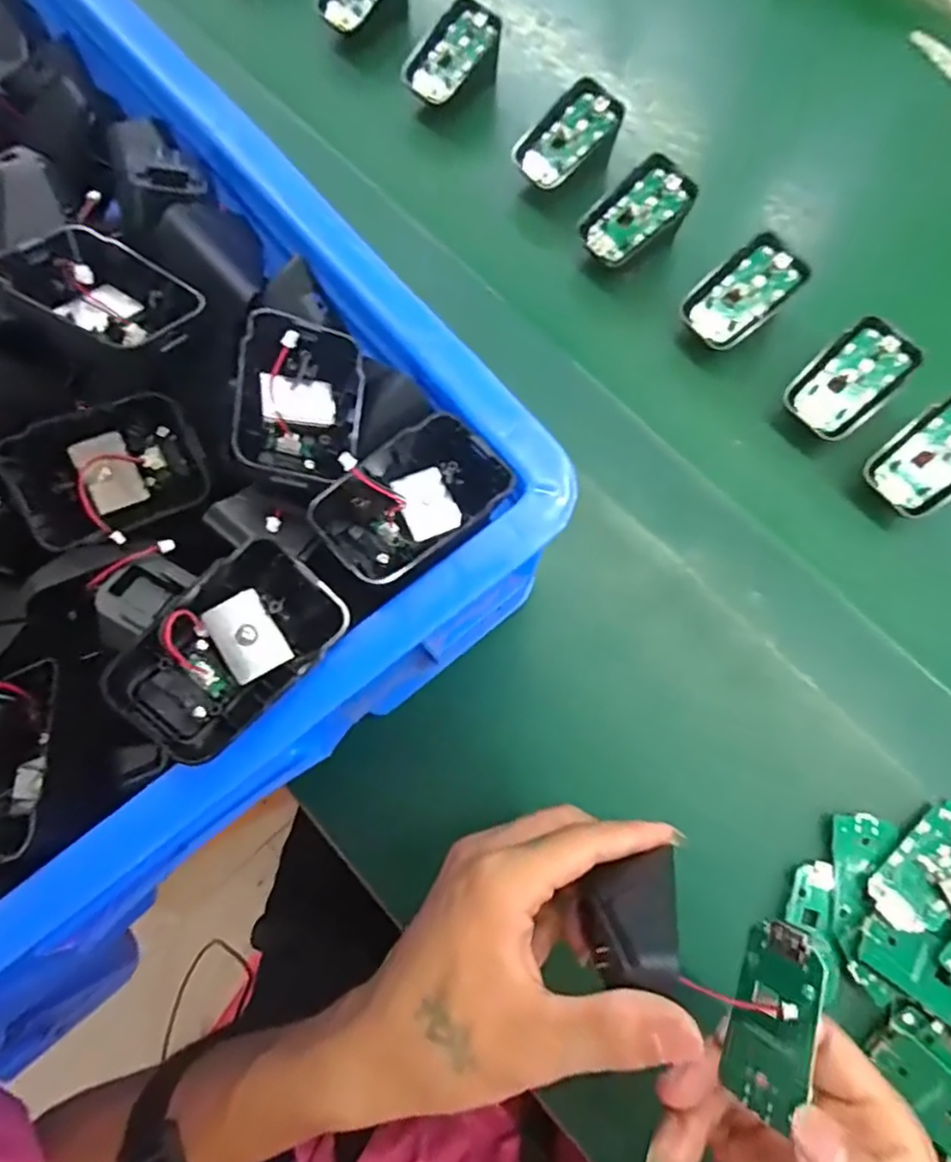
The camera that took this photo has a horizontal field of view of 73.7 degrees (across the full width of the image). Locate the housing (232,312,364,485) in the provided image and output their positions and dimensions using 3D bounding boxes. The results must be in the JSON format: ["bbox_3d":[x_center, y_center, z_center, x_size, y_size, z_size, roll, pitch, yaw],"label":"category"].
[{"bbox_3d":[-0.069,-0.069,0.245,0.045,0.028,0.066,10,81,-27],"label":"housing"}]

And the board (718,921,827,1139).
[{"bbox_3d":[0.104,0.153,0.222,0.004,0.029,0.060,16,85,-28],"label":"board"}]

